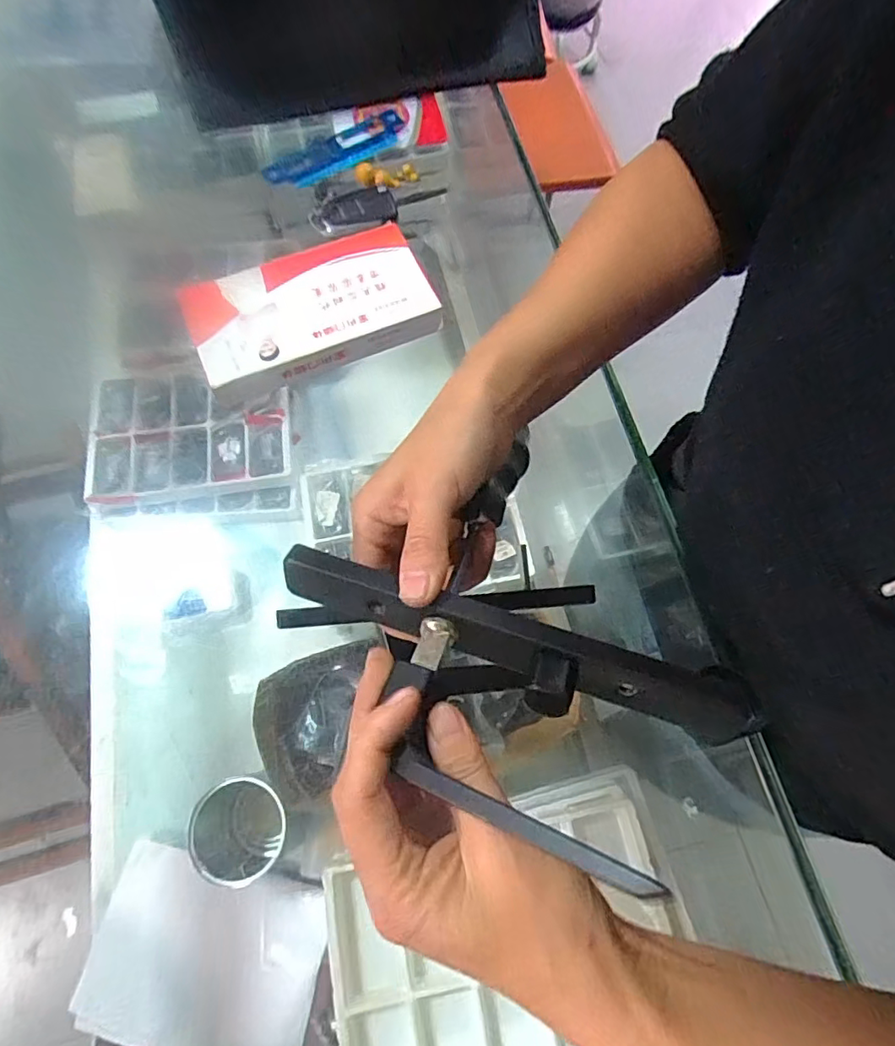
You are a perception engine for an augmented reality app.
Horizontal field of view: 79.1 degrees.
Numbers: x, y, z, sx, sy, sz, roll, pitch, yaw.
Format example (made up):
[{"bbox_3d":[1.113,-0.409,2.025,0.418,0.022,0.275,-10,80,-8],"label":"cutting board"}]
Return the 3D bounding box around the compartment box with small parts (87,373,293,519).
[{"bbox_3d":[-0.315,-0.102,0.677,0.244,0.045,0.193,-5,69,-4],"label":"compartment box with small parts"}]

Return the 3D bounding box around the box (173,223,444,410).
[{"bbox_3d":[-0.100,-0.156,0.398,0.168,0.028,0.093,-26,72,-11],"label":"box"}]

